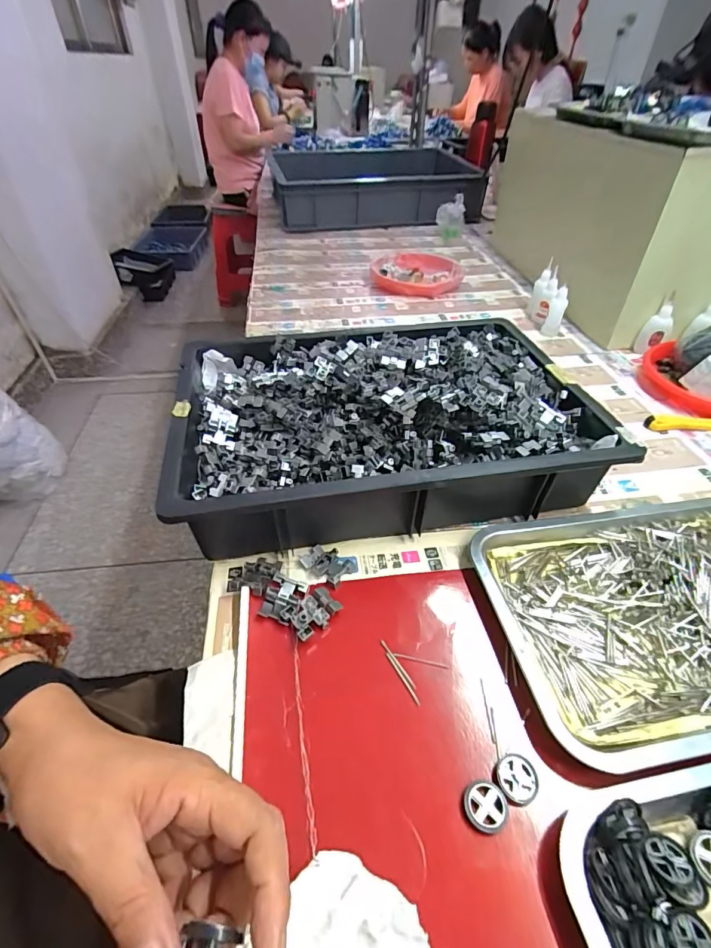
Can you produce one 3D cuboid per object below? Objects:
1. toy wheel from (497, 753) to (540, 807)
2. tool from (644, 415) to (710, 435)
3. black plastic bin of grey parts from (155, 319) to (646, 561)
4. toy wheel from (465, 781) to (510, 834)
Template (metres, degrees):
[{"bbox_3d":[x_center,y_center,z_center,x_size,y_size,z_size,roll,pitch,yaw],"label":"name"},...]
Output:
[{"bbox_3d":[0.108,0.203,0.294,0.025,0.004,0.028,7,42,7],"label":"toy wheel"},{"bbox_3d":[0.451,-0.067,0.589,0.123,0.012,0.032,-1,44,-1],"label":"tool"},{"bbox_3d":[0.029,-0.066,0.510,0.438,0.102,0.306,-7,42,-9],"label":"black plastic bin of grey parts"},{"bbox_3d":[0.084,0.213,0.282,0.027,0.005,0.027,0,42,0],"label":"toy wheel"}]

